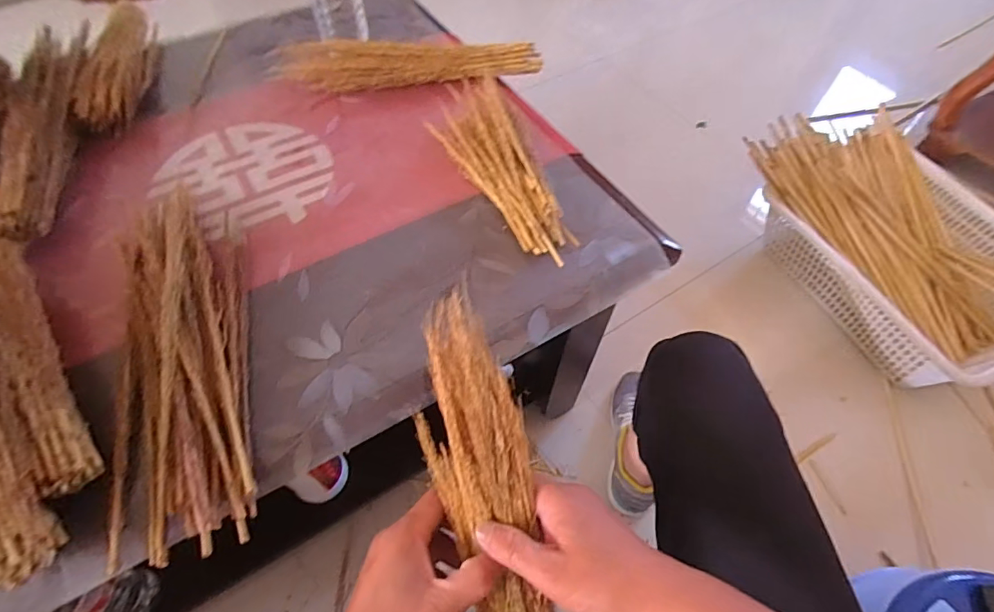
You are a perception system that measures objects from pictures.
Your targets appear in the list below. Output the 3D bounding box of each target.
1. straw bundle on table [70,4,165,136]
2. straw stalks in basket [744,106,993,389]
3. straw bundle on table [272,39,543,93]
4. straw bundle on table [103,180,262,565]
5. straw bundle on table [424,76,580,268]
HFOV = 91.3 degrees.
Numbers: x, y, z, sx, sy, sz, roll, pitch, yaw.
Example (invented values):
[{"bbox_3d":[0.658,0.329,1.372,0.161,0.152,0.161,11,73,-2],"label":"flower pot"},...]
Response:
[{"bbox_3d":[-0.491,-0.314,0.635,0.049,0.054,0.264,-11,58,-8],"label":"straw bundle on table"},{"bbox_3d":[0.829,-0.130,1.016,0.406,0.188,0.583,-19,60,-11],"label":"straw stalks in basket"},{"bbox_3d":[-0.111,-0.321,0.639,0.342,0.052,0.053,-5,57,-5],"label":"straw bundle on table"},{"bbox_3d":[-0.273,0.032,0.415,0.103,0.051,0.338,-14,58,-10],"label":"straw bundle on table"},{"bbox_3d":[0.006,-0.153,0.540,0.096,0.045,0.277,-18,59,-13],"label":"straw bundle on table"}]

